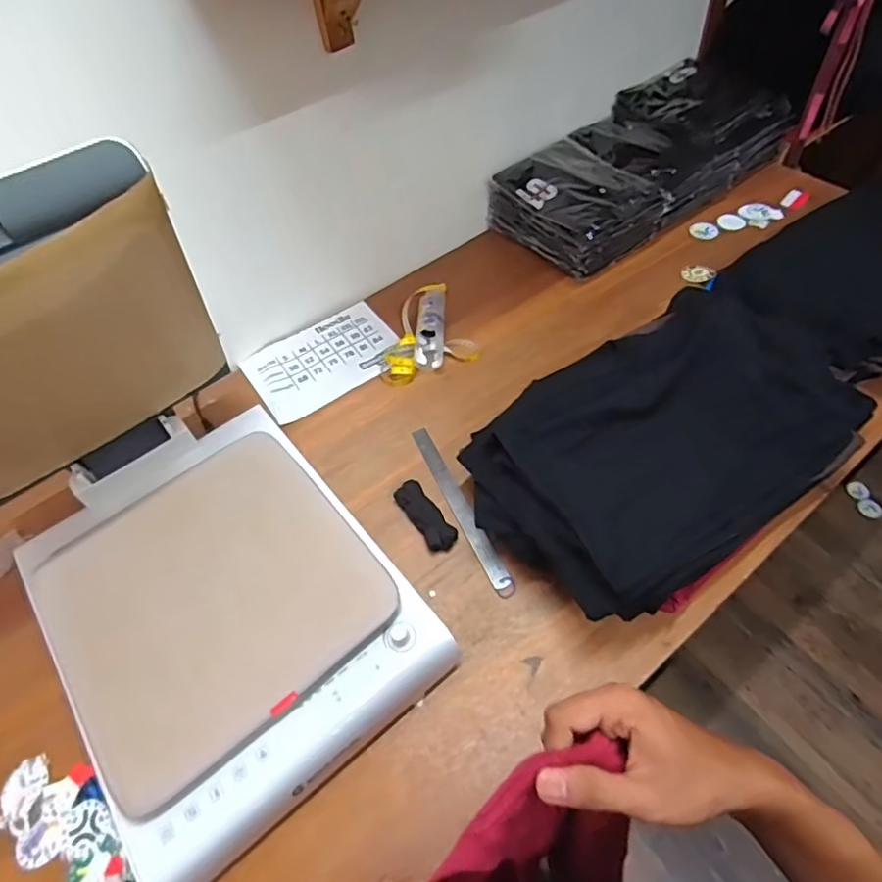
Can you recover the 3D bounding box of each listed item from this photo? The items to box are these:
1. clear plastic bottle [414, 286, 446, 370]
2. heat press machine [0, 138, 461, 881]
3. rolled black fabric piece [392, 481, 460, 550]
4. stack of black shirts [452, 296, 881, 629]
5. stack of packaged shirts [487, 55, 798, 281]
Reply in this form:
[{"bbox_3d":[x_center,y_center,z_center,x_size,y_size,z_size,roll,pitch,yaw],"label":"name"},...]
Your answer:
[{"bbox_3d":[-0.018,-0.234,1.153,0.062,0.055,0.212,1,54,6],"label":"clear plastic bottle"},{"bbox_3d":[-0.342,0.065,0.633,0.423,0.521,0.610,-33,58,-18],"label":"heat press machine"},{"bbox_3d":[-0.024,0.118,0.912,0.049,0.037,0.130,-31,57,-17],"label":"rolled black fabric piece"},{"bbox_3d":[0.323,0.001,0.834,0.518,0.145,0.316,-30,57,-16],"label":"stack of black shirts"},{"bbox_3d":[0.479,-0.654,1.341,0.703,0.177,0.317,-34,58,-18],"label":"stack of packaged shirts"}]

